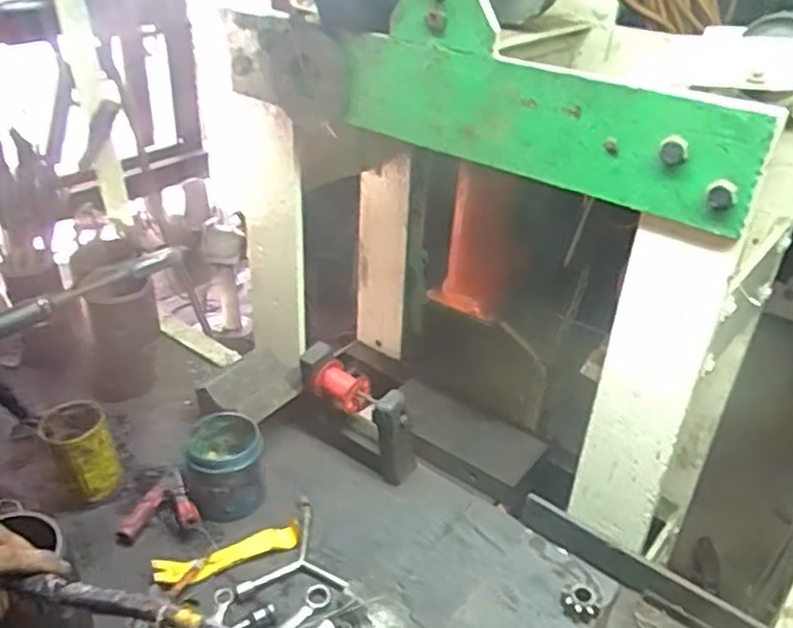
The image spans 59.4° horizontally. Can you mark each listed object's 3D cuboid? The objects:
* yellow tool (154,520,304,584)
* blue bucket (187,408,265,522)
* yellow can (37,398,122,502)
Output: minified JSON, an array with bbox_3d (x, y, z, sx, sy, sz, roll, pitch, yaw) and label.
[{"bbox_3d":[-0.193,0.276,0.800,0.165,0.017,0.034,-9,34,-19],"label":"yellow tool"},{"bbox_3d":[-0.212,0.187,0.863,0.090,0.087,0.096,2,32,-1],"label":"blue bucket"},{"bbox_3d":[-0.389,0.173,0.857,0.072,0.107,0.077,2,32,-1],"label":"yellow can"}]

